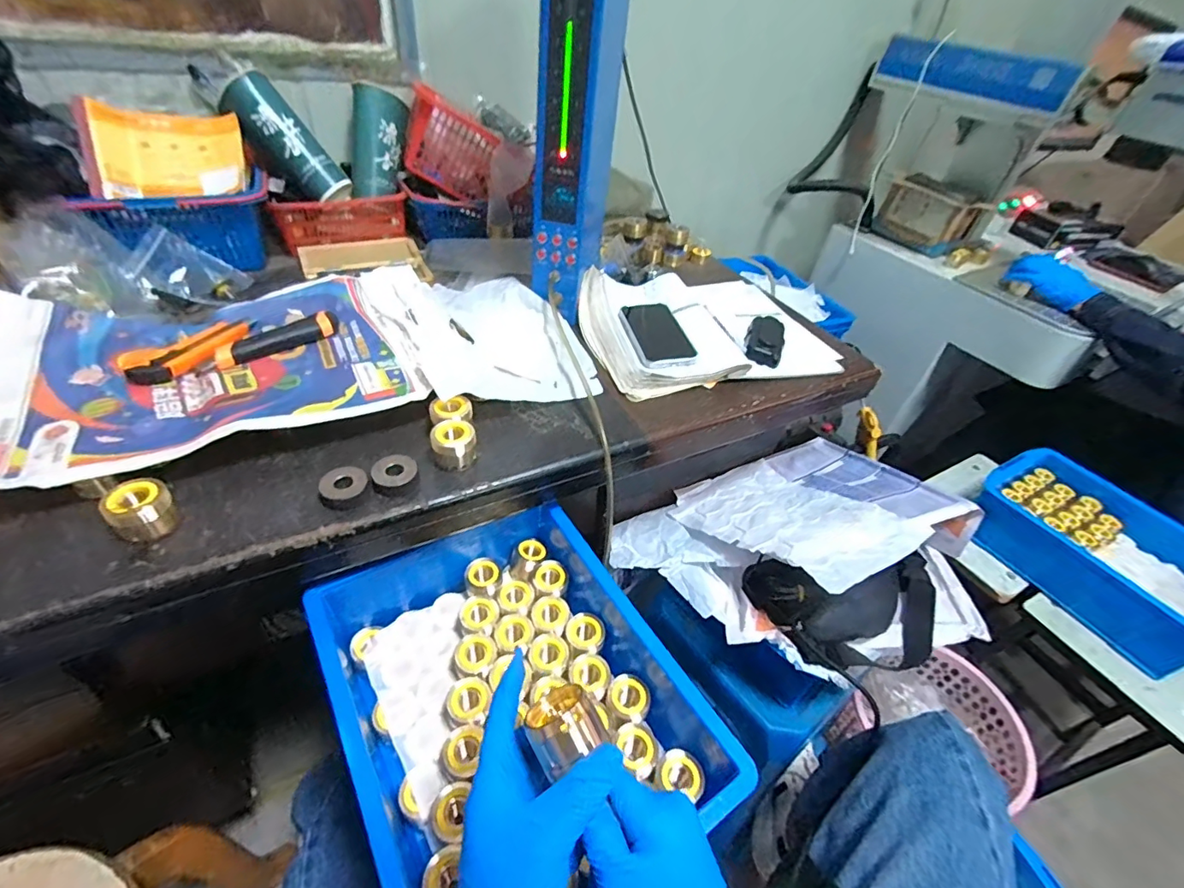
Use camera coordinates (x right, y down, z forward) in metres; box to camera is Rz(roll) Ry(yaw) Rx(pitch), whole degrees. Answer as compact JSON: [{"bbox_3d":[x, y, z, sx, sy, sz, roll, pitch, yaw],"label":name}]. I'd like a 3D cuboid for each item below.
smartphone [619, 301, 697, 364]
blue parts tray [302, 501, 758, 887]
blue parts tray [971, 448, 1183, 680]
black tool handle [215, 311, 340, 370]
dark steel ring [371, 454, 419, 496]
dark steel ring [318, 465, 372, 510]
[{"bbox_3d":[0.090,-0.156,0.703,0.076,0.014,0.140,-4,44,-13],"label":"smartphone"},{"bbox_3d":[-0.079,0.228,0.468,0.261,0.108,0.356,-22,50,-28],"label":"blue parts tray"},{"bbox_3d":[0.860,0.180,0.855,0.227,0.106,0.366,-16,48,-24],"label":"blue parts tray"},{"bbox_3d":[-0.347,-0.119,0.562,0.028,0.019,0.134,34,49,26],"label":"black tool handle"},{"bbox_3d":[-0.183,0.028,0.469,0.040,0.021,0.033,-20,49,-27],"label":"dark steel ring"},{"bbox_3d":[-0.223,0.041,0.454,0.041,0.019,0.039,4,43,-4],"label":"dark steel ring"}]

